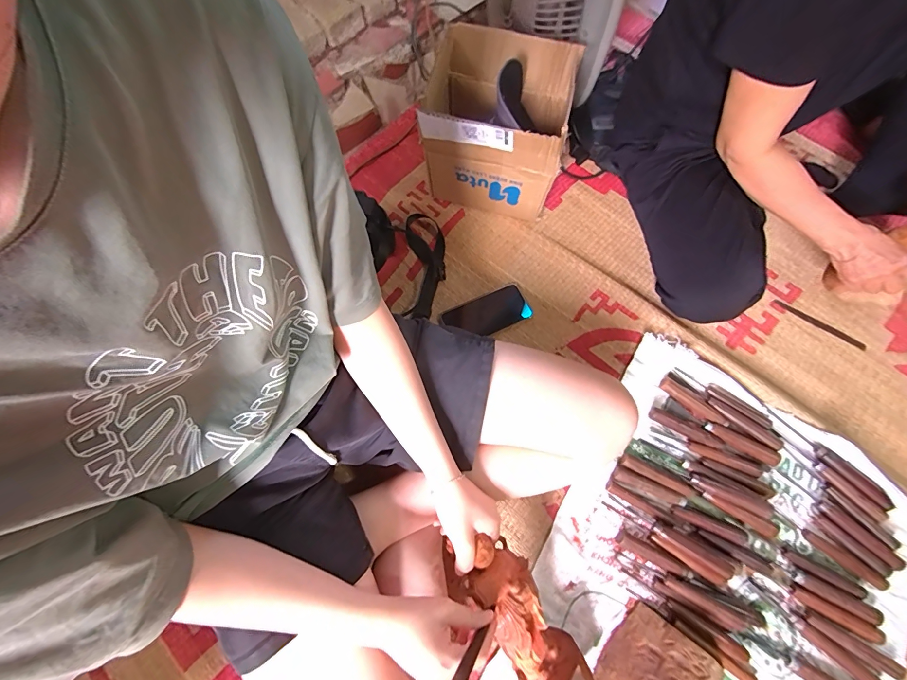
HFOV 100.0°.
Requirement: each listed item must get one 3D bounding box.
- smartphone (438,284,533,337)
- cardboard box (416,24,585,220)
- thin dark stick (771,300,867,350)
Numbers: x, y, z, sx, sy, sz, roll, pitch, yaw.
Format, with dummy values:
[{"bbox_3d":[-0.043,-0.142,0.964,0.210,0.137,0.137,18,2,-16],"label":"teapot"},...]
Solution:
[{"bbox_3d":[0.059,-0.047,0.698,0.159,0.005,0.077,-22,71,-8],"label":"smartphone"},{"bbox_3d":[0.076,-0.365,0.696,0.227,0.234,0.206,12,69,4],"label":"cardboard box"},{"bbox_3d":[0.671,-0.029,0.702,0.166,0.004,0.016,33,73,12],"label":"thin dark stick"}]

